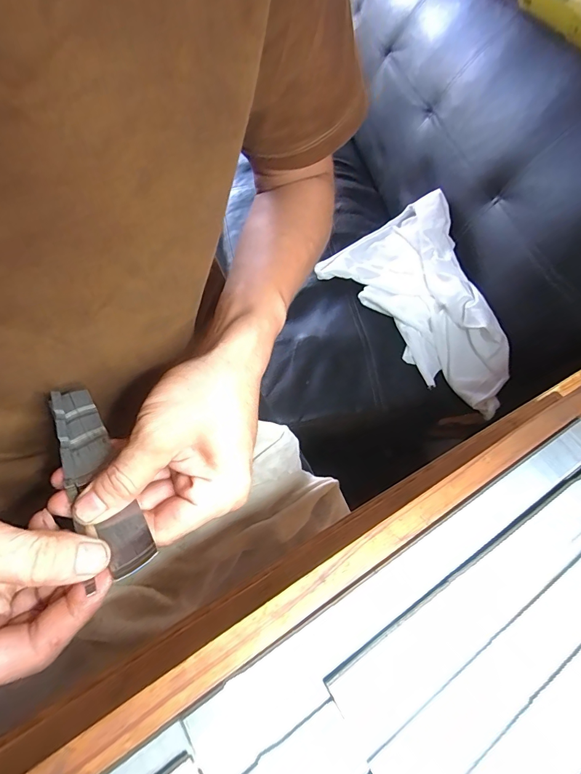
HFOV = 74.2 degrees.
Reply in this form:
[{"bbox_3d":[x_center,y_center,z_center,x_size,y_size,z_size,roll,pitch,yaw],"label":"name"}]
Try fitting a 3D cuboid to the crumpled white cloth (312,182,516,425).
[{"bbox_3d":[0.239,-0.208,0.787,0.246,0.121,0.546,-4,59,-11],"label":"crumpled white cloth"}]

